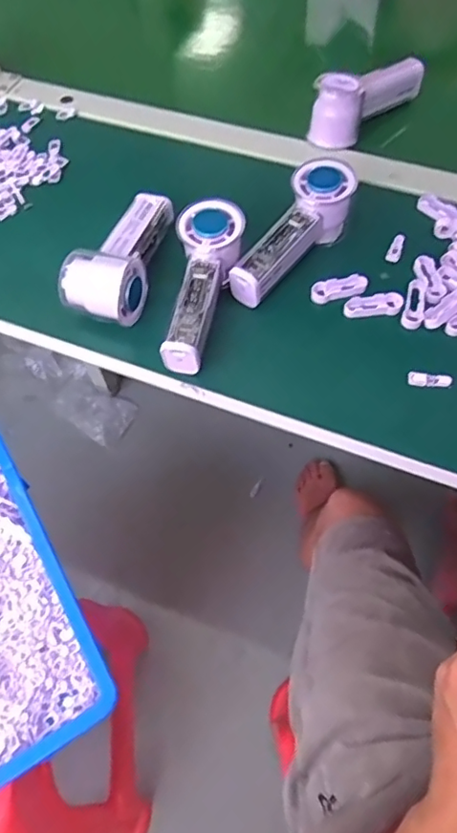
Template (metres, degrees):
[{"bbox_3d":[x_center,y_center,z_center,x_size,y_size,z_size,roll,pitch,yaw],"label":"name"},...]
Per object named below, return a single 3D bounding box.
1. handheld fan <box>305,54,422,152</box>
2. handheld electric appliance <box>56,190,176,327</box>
[{"bbox_3d":[0.152,-0.362,0.620,0.148,0.050,0.058,-40,66,-18],"label":"handheld fan"},{"bbox_3d":[-0.097,-0.154,0.521,0.069,0.048,0.155,15,63,11],"label":"handheld electric appliance"}]

